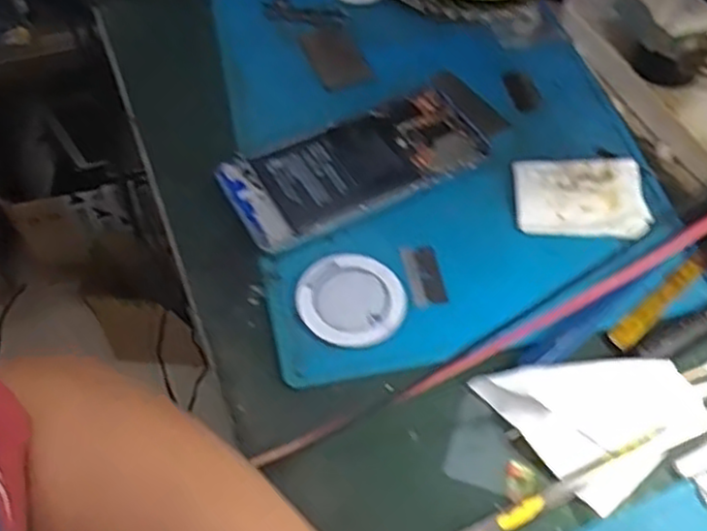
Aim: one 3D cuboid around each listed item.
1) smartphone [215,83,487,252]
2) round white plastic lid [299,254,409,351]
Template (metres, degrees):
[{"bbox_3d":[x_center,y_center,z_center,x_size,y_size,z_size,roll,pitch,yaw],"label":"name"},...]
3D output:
[{"bbox_3d":[0.003,-0.062,0.449,0.160,0.011,0.070,-25,58,-16],"label":"smartphone"},{"bbox_3d":[-0.002,0.018,0.395,0.054,0.004,0.058,0,55,0],"label":"round white plastic lid"}]

